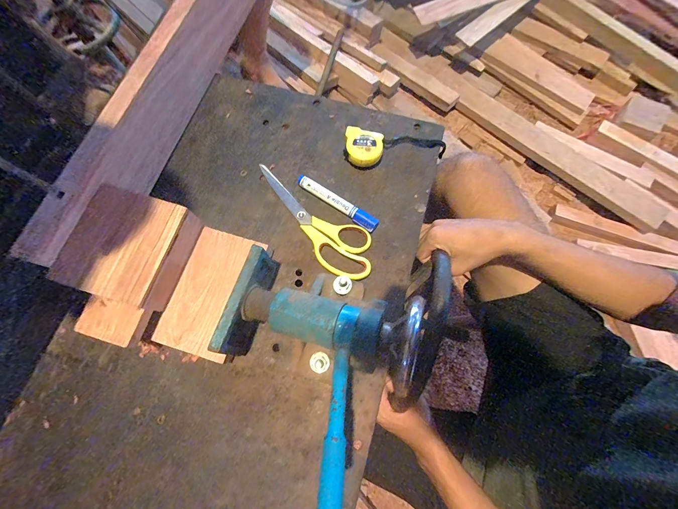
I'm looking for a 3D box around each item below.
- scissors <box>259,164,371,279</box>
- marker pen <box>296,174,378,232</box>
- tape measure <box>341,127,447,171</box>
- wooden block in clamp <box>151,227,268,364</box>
[{"bbox_3d":[-0.046,-0.045,0.431,0.226,0.015,0.078,34,76,10],"label":"scissors"},{"bbox_3d":[-0.003,-0.077,0.433,0.137,0.016,0.021,34,76,10],"label":"marker pen"},{"bbox_3d":[0.091,-0.162,0.458,0.161,0.029,0.062,5,73,2],"label":"tape measure"},{"bbox_3d":[-0.166,0.049,0.392,0.091,0.030,0.157,16,74,5],"label":"wooden block in clamp"}]

